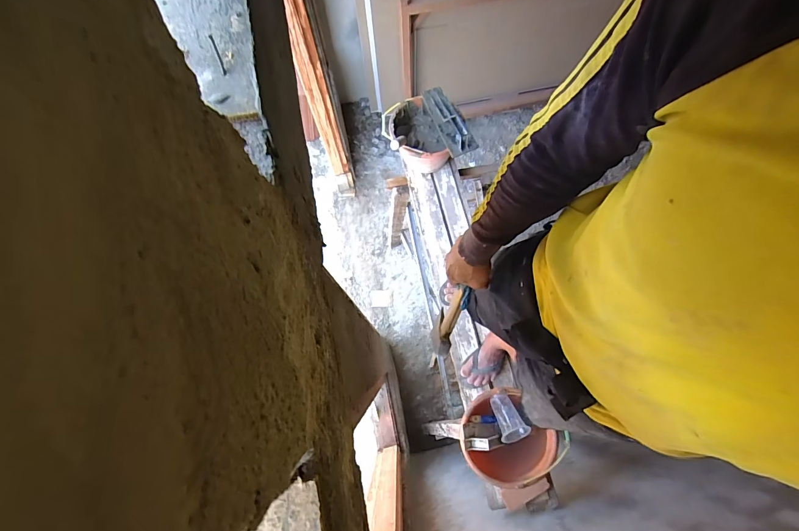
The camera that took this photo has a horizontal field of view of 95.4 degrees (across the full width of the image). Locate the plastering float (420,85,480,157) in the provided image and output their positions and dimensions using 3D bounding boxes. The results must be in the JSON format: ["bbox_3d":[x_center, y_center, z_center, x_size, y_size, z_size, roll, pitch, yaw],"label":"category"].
[{"bbox_3d":[0.190,-0.560,1.380,0.105,0.062,0.294,-21,77,-6],"label":"plastering float"}]

